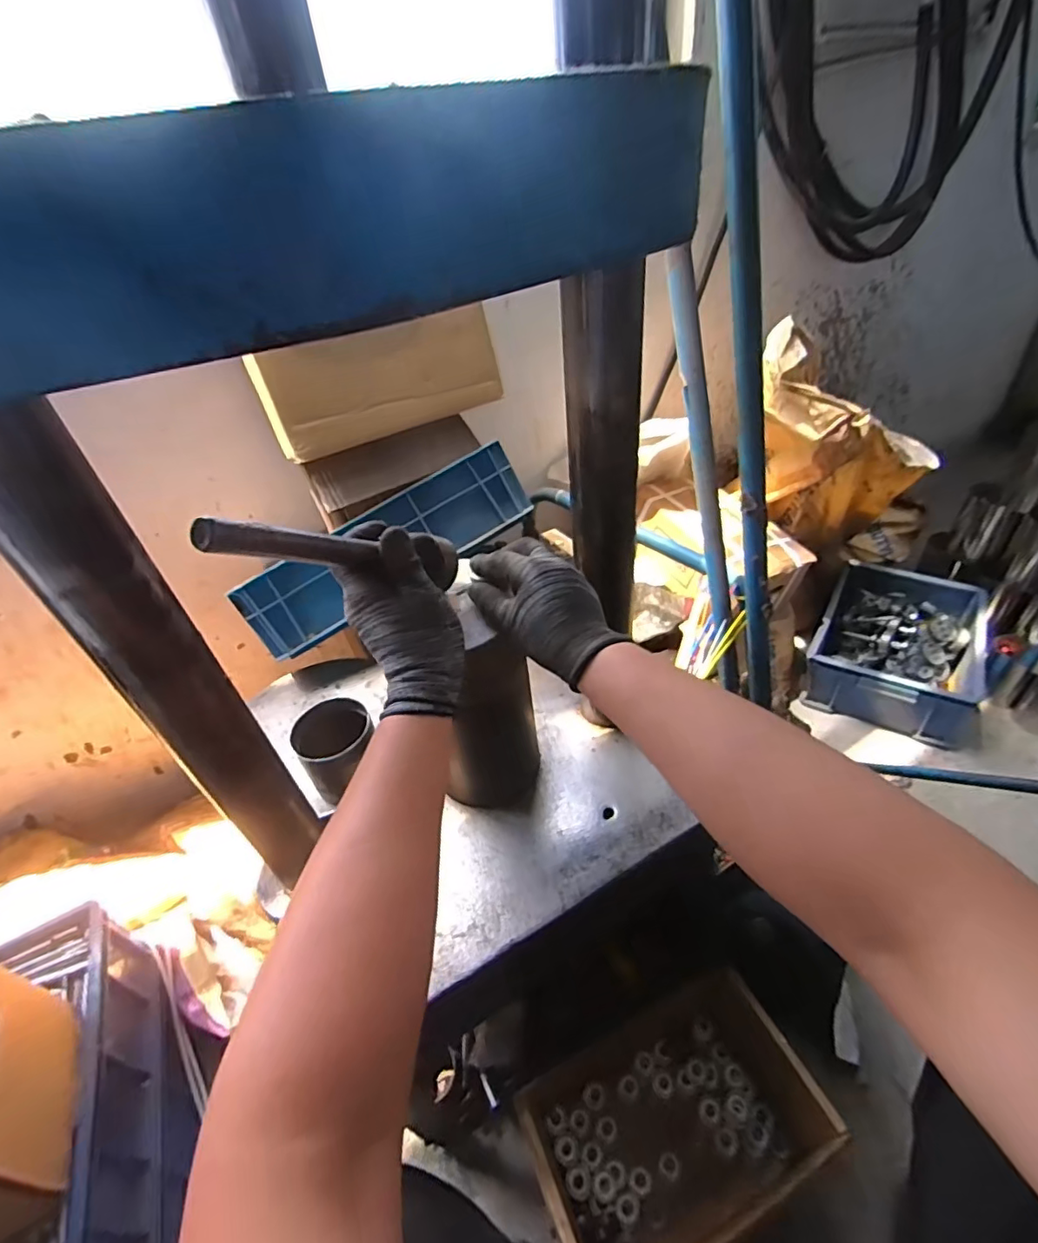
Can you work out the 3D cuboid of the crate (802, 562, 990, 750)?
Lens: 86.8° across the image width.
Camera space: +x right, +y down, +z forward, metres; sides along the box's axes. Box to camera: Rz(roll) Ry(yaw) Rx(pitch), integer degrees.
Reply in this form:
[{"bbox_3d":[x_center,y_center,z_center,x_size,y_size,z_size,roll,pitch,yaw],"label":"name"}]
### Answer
[{"bbox_3d":[0.859,0.046,1.245,0.309,0.156,0.398,20,47,29],"label":"crate"}]

